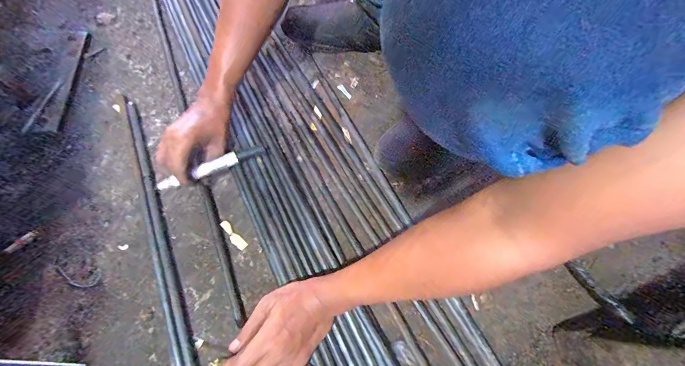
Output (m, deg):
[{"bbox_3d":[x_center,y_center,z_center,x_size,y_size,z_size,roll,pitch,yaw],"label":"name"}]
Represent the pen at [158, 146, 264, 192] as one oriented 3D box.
[{"bbox_3d":[-0.192,-0.025,0.444,0.157,0.021,0.015,-24,72,-16],"label":"pen"}]

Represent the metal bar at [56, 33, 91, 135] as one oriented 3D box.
[{"bbox_3d":[-0.469,-0.181,0.524,0.014,0.008,0.203,-2,70,-1],"label":"metal bar"}]

